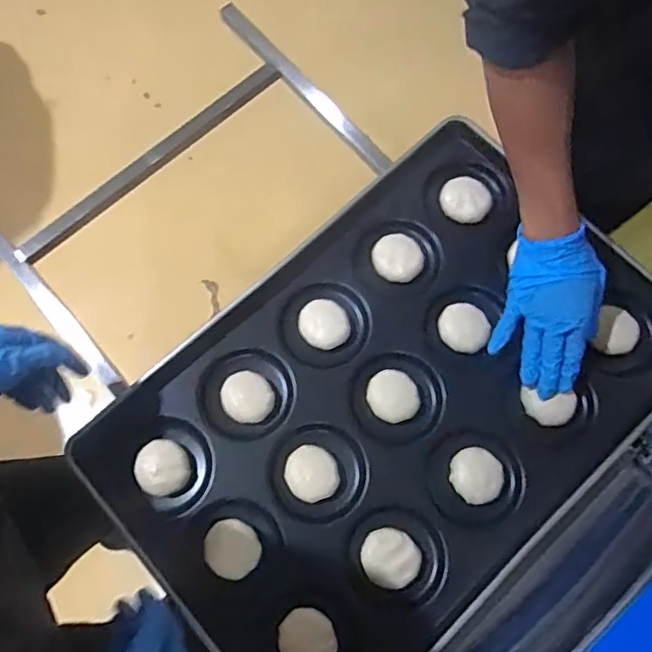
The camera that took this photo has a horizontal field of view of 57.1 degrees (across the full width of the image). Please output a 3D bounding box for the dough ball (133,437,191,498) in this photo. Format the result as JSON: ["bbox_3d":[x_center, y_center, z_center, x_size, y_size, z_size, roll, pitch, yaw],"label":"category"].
[{"bbox_3d":[-0.175,0.150,0.636,0.051,0.019,0.057,-22,74,-5],"label":"dough ball"}]

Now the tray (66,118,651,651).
[{"bbox_3d":[0.071,0.082,0.645,0.580,0.037,0.397,-41,77,-10],"label":"tray"}]

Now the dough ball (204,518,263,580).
[{"bbox_3d":[-0.095,0.226,0.605,0.051,0.020,0.057,-20,74,-5],"label":"dough ball"}]

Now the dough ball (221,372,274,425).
[{"bbox_3d":[-0.087,0.078,0.654,0.055,0.022,0.056,0,73,1],"label":"dough ball"}]

